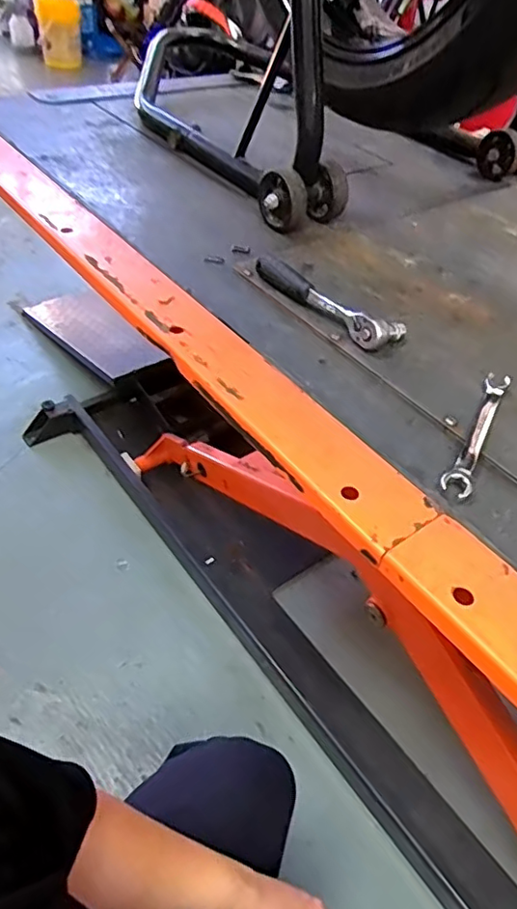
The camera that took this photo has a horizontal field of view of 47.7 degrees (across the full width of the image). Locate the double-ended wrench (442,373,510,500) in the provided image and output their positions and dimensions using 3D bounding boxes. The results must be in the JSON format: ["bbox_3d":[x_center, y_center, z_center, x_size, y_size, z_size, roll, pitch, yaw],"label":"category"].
[{"bbox_3d":[0.192,-0.023,0.508,0.023,0.010,0.174,24,46,16],"label":"double-ended wrench"}]

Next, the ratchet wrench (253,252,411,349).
[{"bbox_3d":[0.071,-0.167,0.623,0.051,0.035,0.181,-29,55,-32],"label":"ratchet wrench"}]

